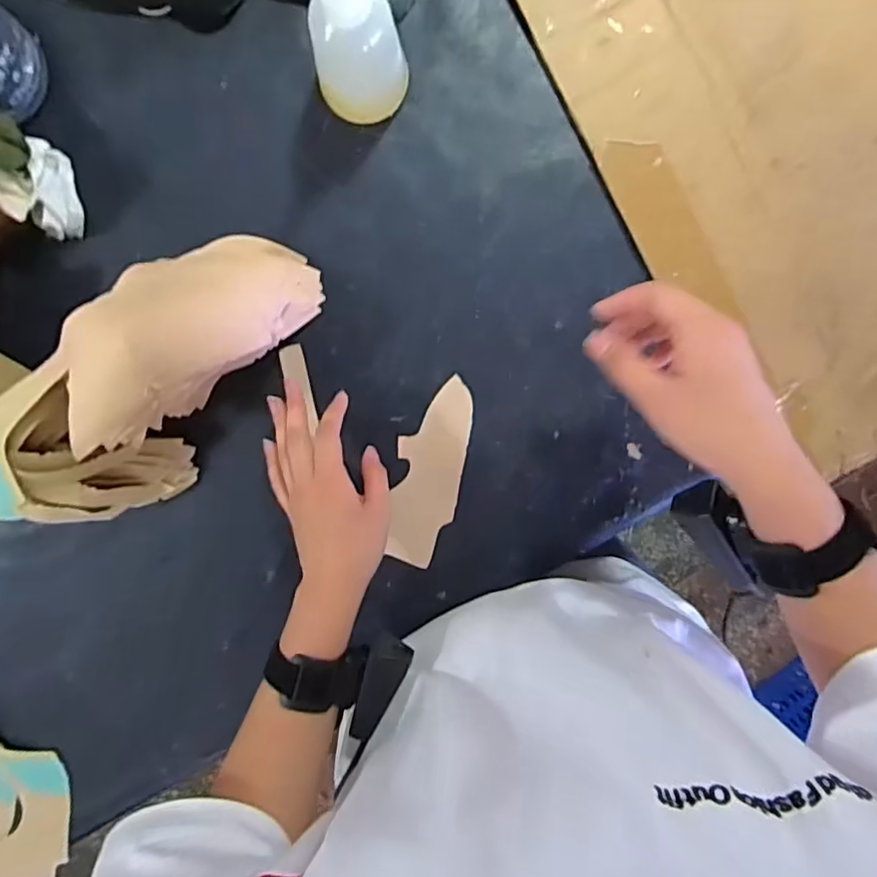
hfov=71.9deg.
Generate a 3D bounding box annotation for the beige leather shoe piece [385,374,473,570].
[{"bbox_3d":[-0.007,0.030,0.515,0.054,0.004,0.159,9,98,-3],"label":"beige leather shoe piece"}]

